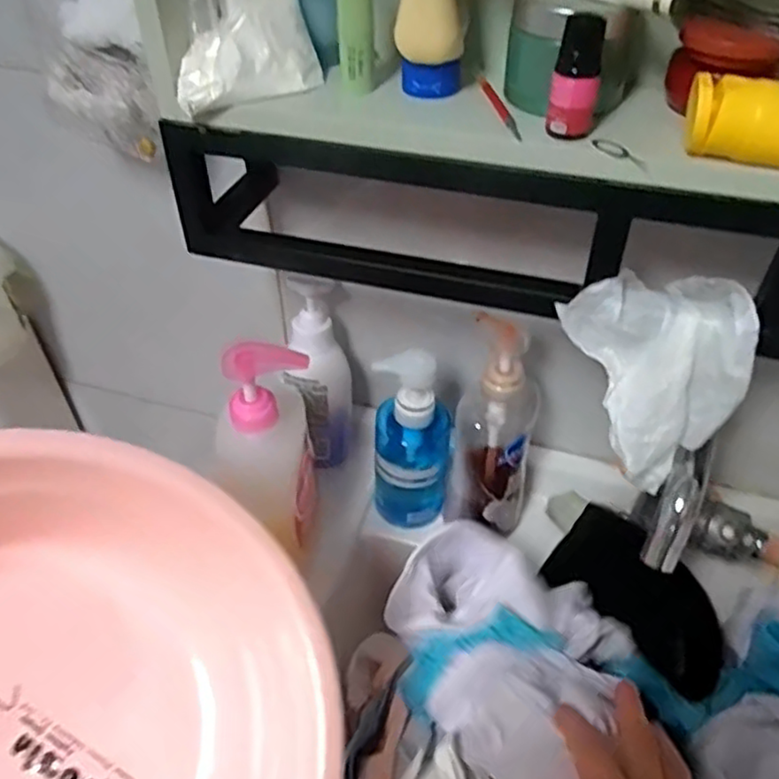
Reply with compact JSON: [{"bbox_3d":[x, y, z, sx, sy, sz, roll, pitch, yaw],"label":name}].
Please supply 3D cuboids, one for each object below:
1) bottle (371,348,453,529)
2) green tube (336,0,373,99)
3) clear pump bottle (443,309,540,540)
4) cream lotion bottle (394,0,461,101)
[{"bbox_3d":[0.021,0.053,0.622,0.071,0.194,0.055,6,45,5],"label":"bottle"},{"bbox_3d":[-0.021,-0.218,0.411,0.020,0.076,0.016,1,45,0],"label":"green tube"},{"bbox_3d":[0.092,0.041,0.586,0.067,0.222,0.070,15,47,14],"label":"clear pump bottle"},{"bbox_3d":[0.024,-0.220,0.391,0.030,0.098,0.031,19,48,17],"label":"cream lotion bottle"}]

